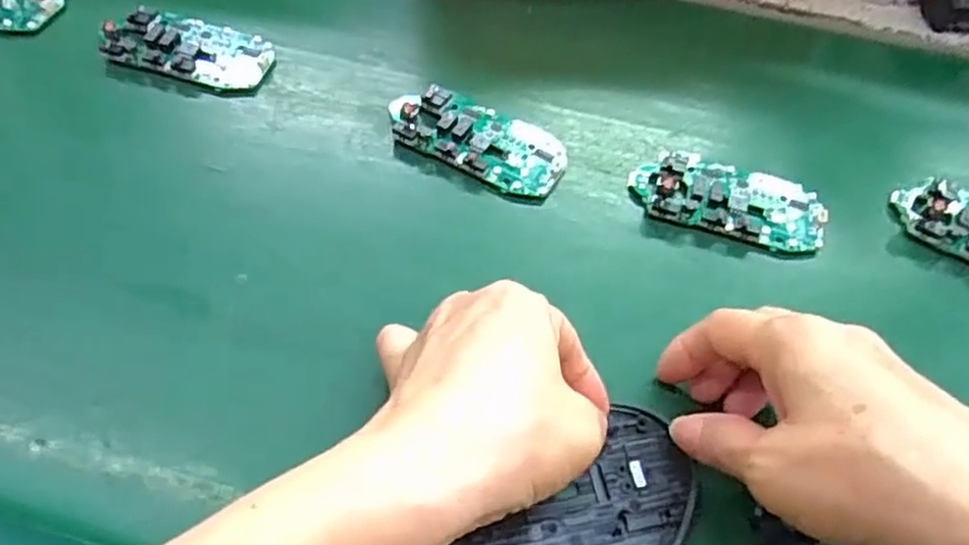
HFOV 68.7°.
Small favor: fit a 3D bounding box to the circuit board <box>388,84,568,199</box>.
[{"bbox_3d":[-0.004,-0.073,0.378,0.096,0.018,0.047,23,66,12],"label":"circuit board"}]

